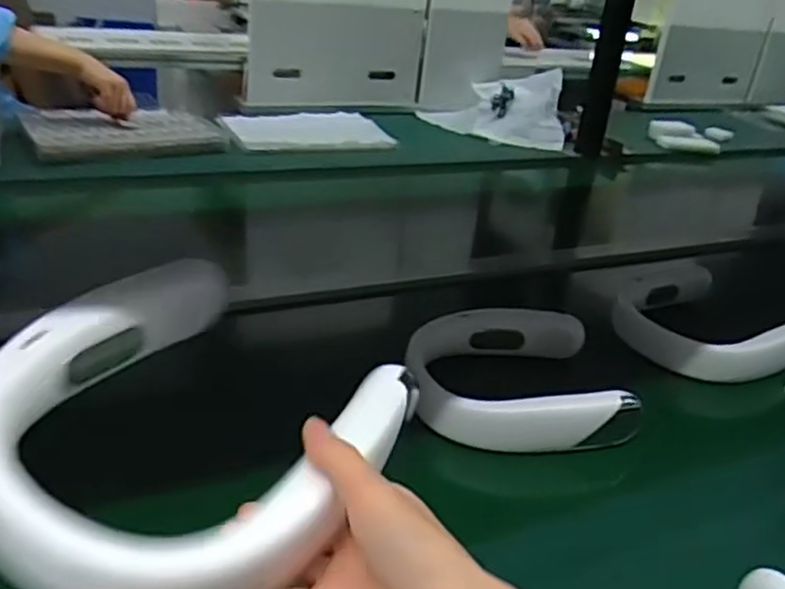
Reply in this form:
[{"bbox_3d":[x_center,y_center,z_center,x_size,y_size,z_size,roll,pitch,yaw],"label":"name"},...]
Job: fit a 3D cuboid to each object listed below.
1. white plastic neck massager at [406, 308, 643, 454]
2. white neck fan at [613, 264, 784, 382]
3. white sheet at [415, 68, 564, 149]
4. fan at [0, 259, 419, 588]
[{"bbox_3d":[0.121,0.073,0.713,0.206,0.049,0.199,8,27,2],"label":"white plastic neck massager"},{"bbox_3d":[0.351,0.033,0.842,0.167,0.055,0.178,-8,31,-27],"label":"white neck fan"},{"bbox_3d":[0.235,-0.435,1.659,0.332,0.114,0.292,12,28,10],"label":"white sheet"},{"bbox_3d":[-0.105,0.066,0.372,0.178,0.069,0.199,20,30,23],"label":"fan"}]

